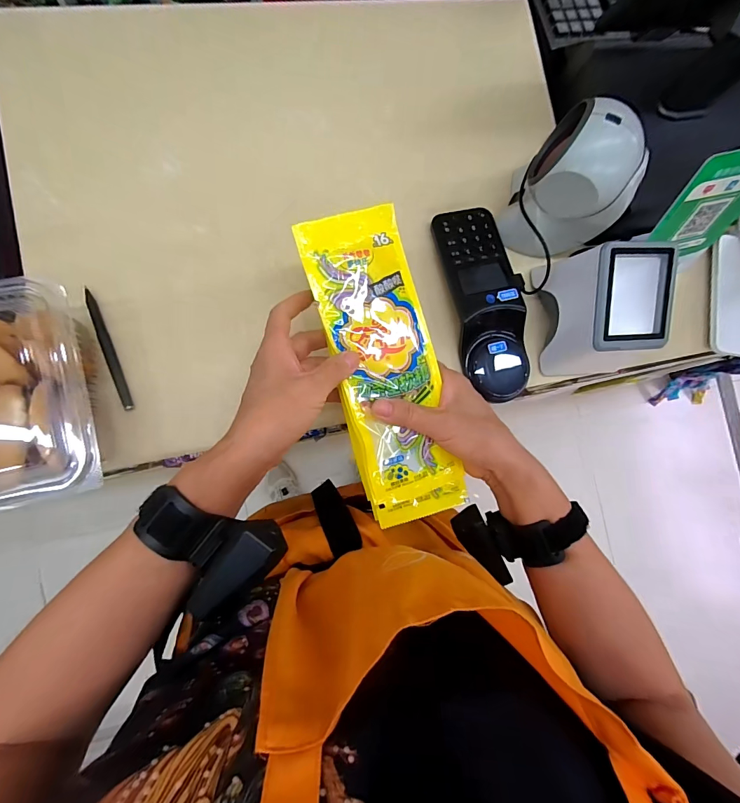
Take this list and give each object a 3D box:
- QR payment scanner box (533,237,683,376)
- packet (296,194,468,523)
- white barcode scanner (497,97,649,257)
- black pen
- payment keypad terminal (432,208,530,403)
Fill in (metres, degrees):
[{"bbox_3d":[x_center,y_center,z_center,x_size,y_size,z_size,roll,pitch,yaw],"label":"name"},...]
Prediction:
[{"bbox_3d":[0.251,-0.099,0.420,0.098,0.099,0.130,-9,88,-9],"label":"QR payment scanner box"},{"bbox_3d":[0.015,-0.026,0.330,0.087,0.012,0.260,-14,94,-9],"label":"packet"},{"bbox_3d":[0.199,-0.219,0.400,0.088,0.127,0.113,-26,91,-9],"label":"white barcode scanner"},{"bbox_3d":[-0.263,-0.052,0.393,0.009,0.007,0.125,-19,90,-9],"label":"black pen"},{"bbox_3d":[0.133,-0.110,0.446,0.080,0.042,0.218,-13,89,-9],"label":"payment keypad terminal"}]

